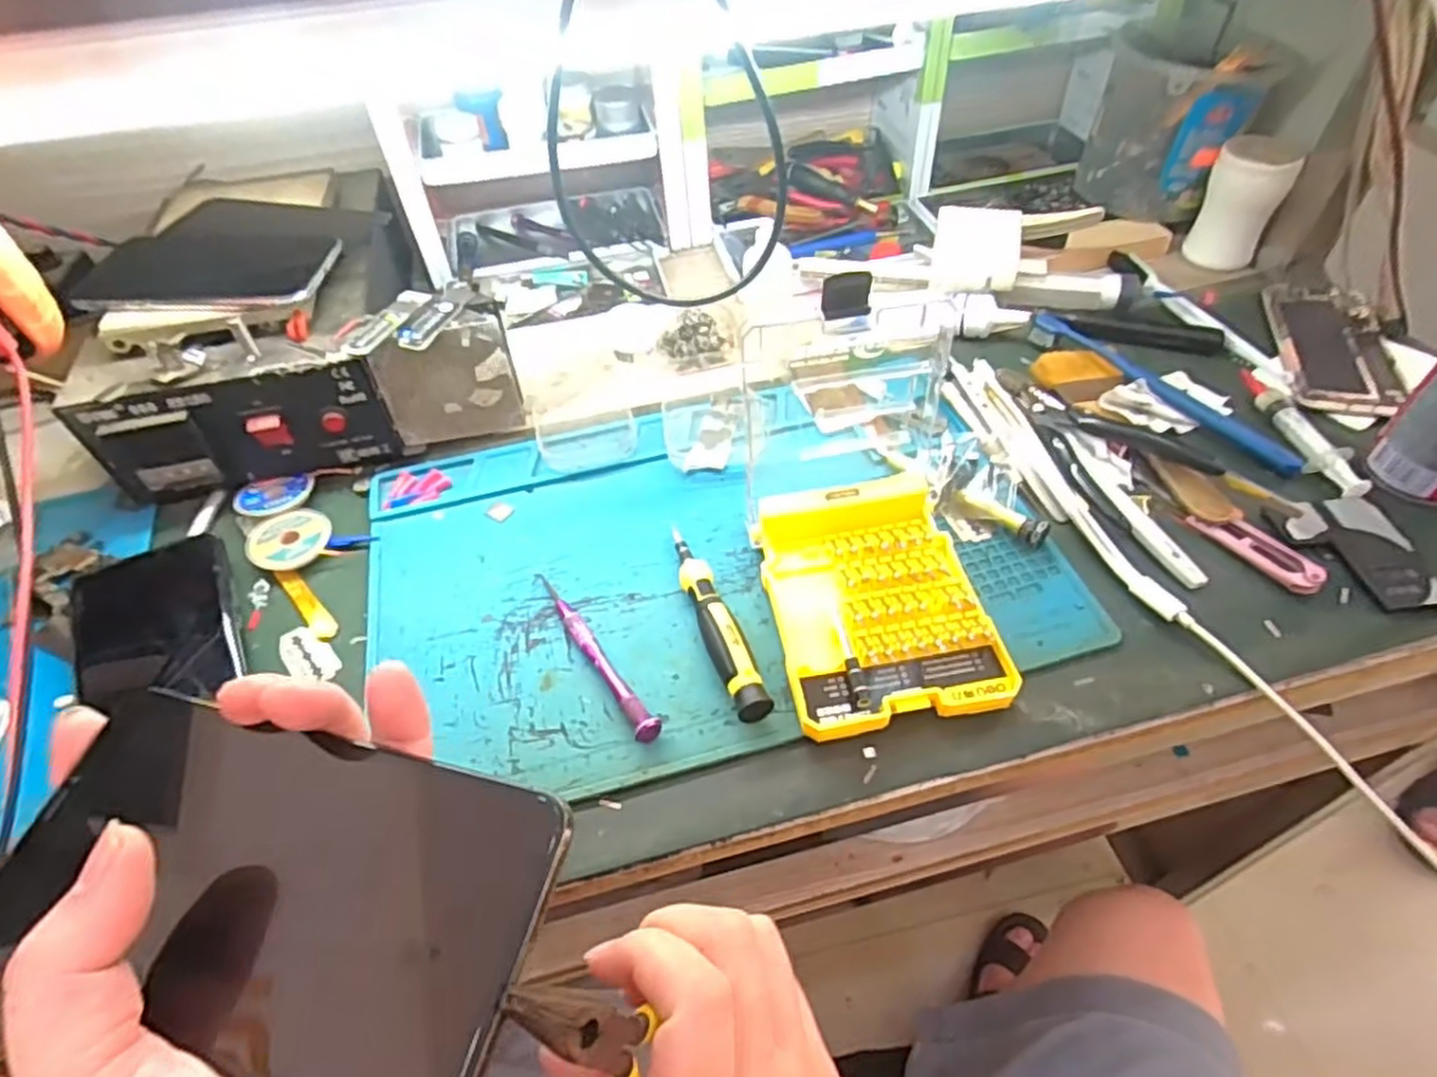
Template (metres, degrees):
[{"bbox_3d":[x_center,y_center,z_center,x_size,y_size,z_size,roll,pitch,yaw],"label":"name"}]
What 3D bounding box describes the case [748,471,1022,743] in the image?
[{"bbox_3d":[0.080,0.030,0.392,0.103,0.028,0.135,-9,51,-5],"label":"case"}]

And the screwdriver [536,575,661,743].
[{"bbox_3d":[-0.067,0.058,0.394,0.012,0.013,0.122,-30,56,-20],"label":"screwdriver"}]

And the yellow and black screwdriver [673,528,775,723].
[{"bbox_3d":[-0.003,0.040,0.396,0.018,0.020,0.124,-17,52,-11],"label":"yellow and black screwdriver"}]

